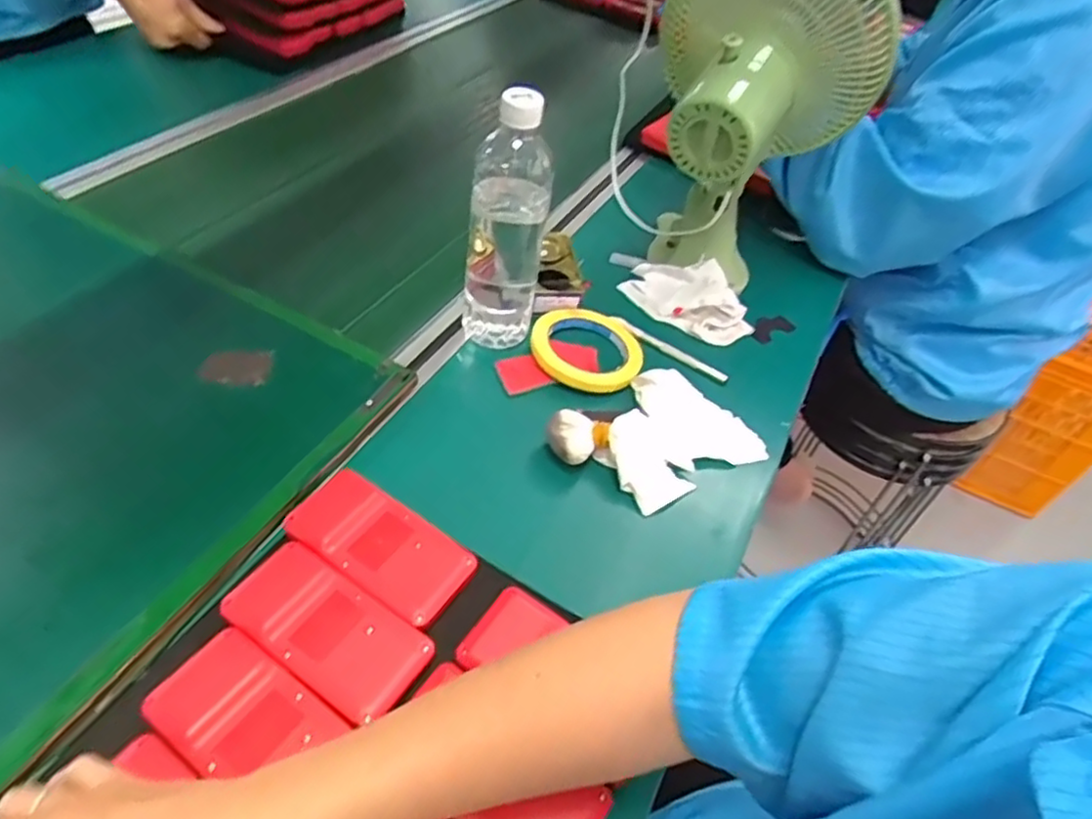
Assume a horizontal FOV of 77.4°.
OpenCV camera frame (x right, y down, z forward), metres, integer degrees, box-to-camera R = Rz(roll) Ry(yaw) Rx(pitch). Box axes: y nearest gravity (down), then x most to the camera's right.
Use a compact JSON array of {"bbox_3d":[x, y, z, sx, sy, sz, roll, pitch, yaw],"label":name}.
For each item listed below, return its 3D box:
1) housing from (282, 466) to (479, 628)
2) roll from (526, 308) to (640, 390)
[{"bbox_3d":[-0.108,0.087,0.448,0.116,0.014,0.061,29,49,16],"label":"housing"},{"bbox_3d":[0.038,-0.059,0.622,0.101,0.022,0.104,5,46,-6],"label":"roll"}]

